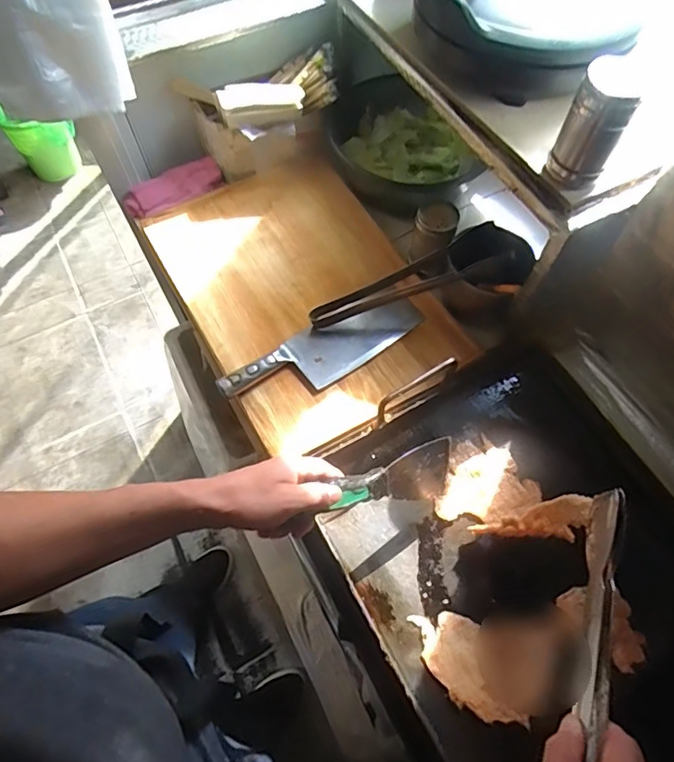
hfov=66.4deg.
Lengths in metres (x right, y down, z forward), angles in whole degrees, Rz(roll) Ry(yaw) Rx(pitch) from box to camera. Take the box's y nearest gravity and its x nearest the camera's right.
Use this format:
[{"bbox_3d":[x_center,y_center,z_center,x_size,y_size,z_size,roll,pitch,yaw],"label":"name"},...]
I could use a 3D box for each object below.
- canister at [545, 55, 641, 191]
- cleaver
[{"bbox_3d":[0.271,-0.270,0.548,0.058,0.111,0.057,17,63,9],"label":"canister"},{"bbox_3d":[-0.014,-0.046,0.717,0.298,0.027,0.088,-31,66,-15],"label":"cleaver"}]

